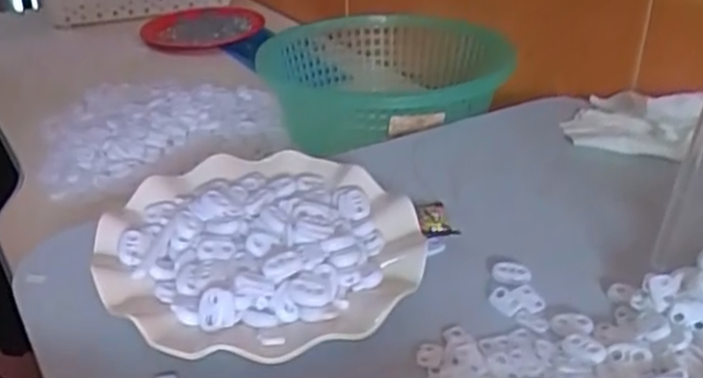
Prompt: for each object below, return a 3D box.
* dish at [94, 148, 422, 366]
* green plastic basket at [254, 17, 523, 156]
[{"bbox_3d":[-0.051,0.030,0.419,0.176,0.026,0.170,0,29,0],"label":"dish"},{"bbox_3d":[0.030,-0.094,0.689,0.194,0.085,0.208,-7,30,-12],"label":"green plastic basket"}]

